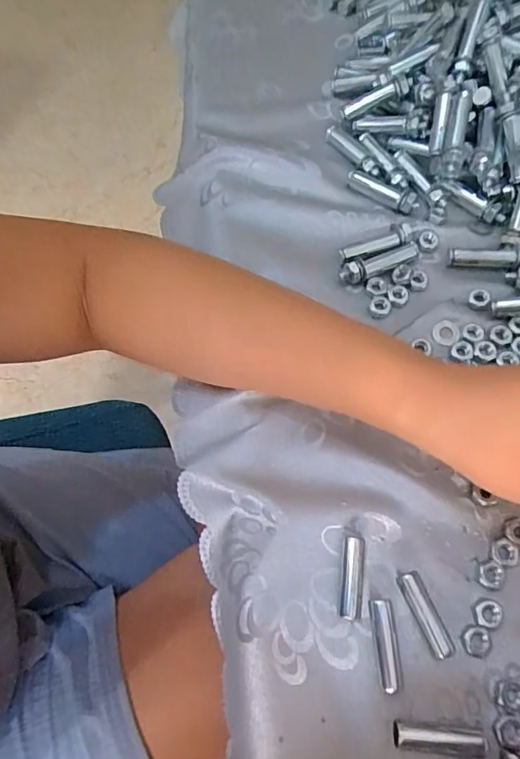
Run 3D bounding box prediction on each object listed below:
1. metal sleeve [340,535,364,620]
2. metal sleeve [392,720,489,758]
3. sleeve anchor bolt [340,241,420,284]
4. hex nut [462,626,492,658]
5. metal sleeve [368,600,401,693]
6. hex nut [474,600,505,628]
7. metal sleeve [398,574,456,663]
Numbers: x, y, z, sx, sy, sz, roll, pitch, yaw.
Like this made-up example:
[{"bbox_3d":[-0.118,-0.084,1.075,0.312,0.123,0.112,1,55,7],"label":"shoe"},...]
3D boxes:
[{"bbox_3d":[0.046,0.101,0.252,0.011,0.011,0.039,5,67,5],"label":"metal sleeve"},{"bbox_3d":[0.081,0.163,0.226,0.041,0.010,0.011,3,67,4],"label":"metal sleeve"},{"bbox_3d":[0.080,-0.077,0.324,0.057,0.009,0.012,-24,68,-8],"label":"sleeve anchor bolt"},{"bbox_3d":[0.106,0.128,0.242,0.014,0.006,0.013,8,67,6],"label":"hex nut"},{"bbox_3d":[0.060,0.128,0.241,0.011,0.011,0.038,-4,67,1],"label":"metal sleeve"},{"bbox_3d":[0.114,0.116,0.247,0.014,0.004,0.013,-1,67,2],"label":"hex nut"},{"bbox_3d":[0.082,0.117,0.246,0.012,0.010,0.041,-21,67,-6],"label":"metal sleeve"}]

